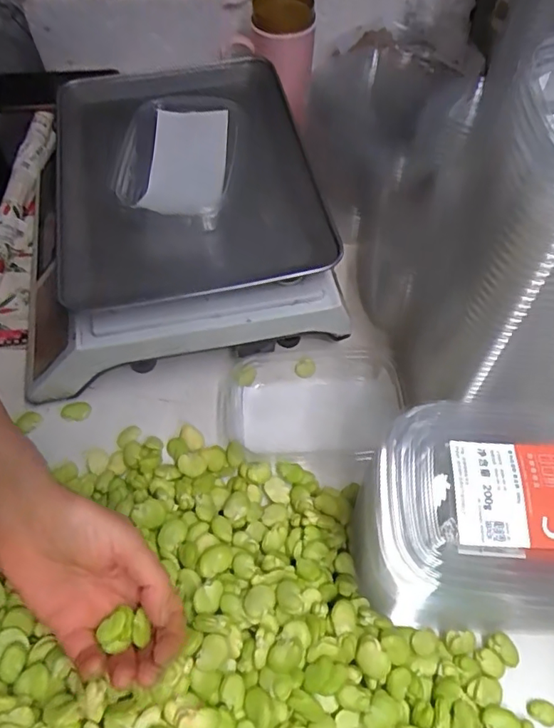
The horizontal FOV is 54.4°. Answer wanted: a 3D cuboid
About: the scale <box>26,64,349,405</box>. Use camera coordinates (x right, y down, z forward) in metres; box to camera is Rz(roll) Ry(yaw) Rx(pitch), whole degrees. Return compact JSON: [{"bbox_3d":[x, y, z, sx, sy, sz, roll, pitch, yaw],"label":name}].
[{"bbox_3d":[-0.128,-0.180,0.579,0.307,0.135,0.400,-11,59,-5],"label":"scale"}]

